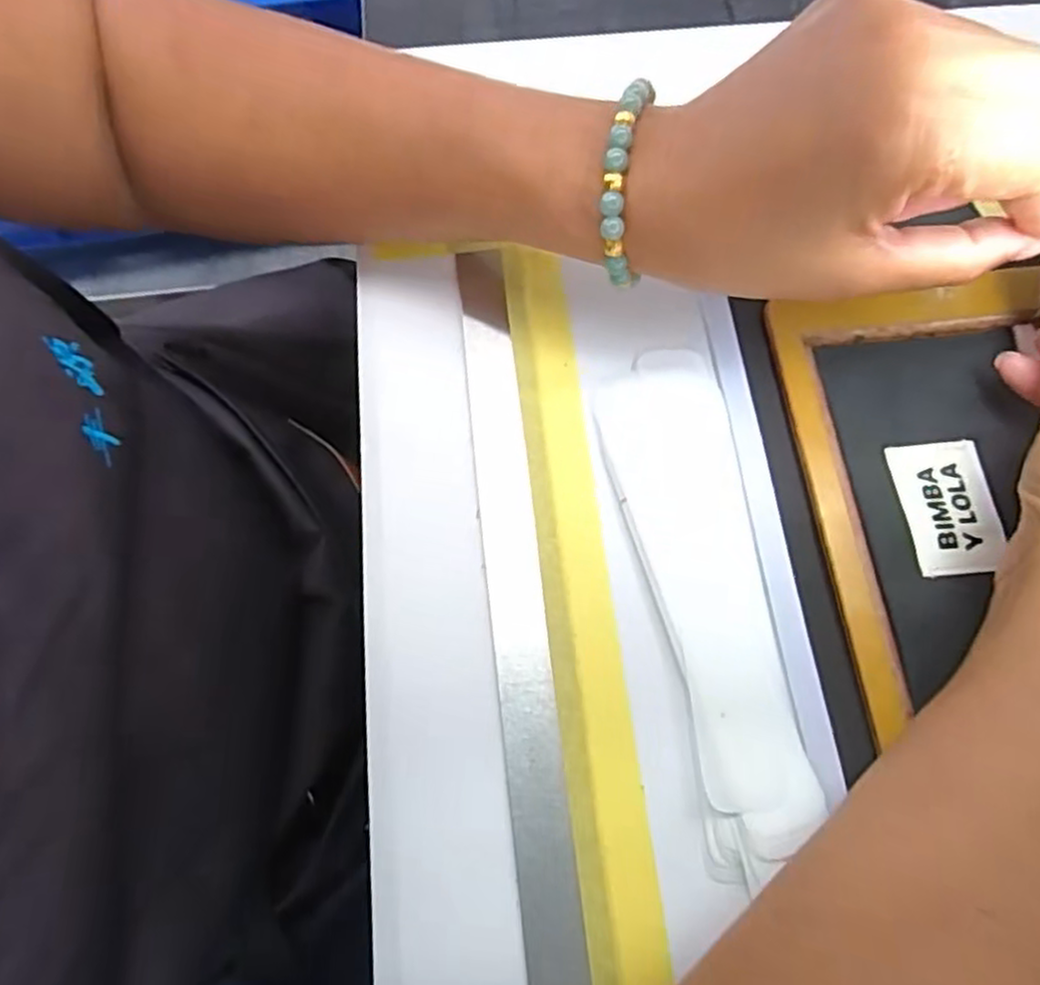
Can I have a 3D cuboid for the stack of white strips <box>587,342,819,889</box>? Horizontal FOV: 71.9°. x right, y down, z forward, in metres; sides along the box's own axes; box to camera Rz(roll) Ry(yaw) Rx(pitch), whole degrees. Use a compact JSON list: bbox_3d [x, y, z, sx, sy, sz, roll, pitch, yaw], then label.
[{"bbox_3d":[0.063,0.031,0.247,0.045,0.007,0.177,-8,71,-3],"label":"stack of white strips"}]

